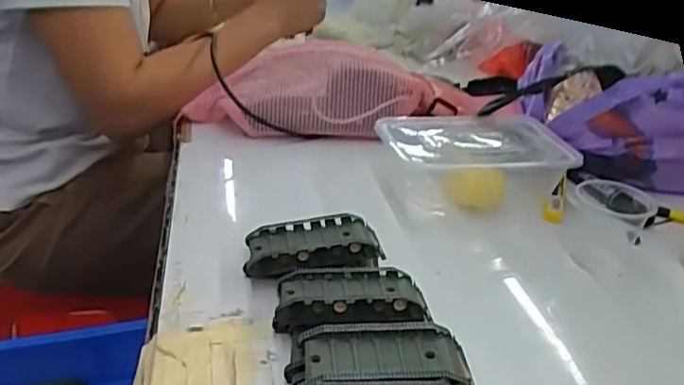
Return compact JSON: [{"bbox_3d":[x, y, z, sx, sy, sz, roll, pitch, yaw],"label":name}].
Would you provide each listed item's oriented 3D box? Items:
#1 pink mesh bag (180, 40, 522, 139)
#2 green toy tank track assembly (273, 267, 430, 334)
[{"bbox_3d":[0.018,-0.115,0.677,0.363,0.091,0.093,4,28,1],"label":"pink mesh bag"},{"bbox_3d":[0.005,0.075,0.390,0.094,0.033,0.062,1,28,-4],"label":"green toy tank track assembly"}]

